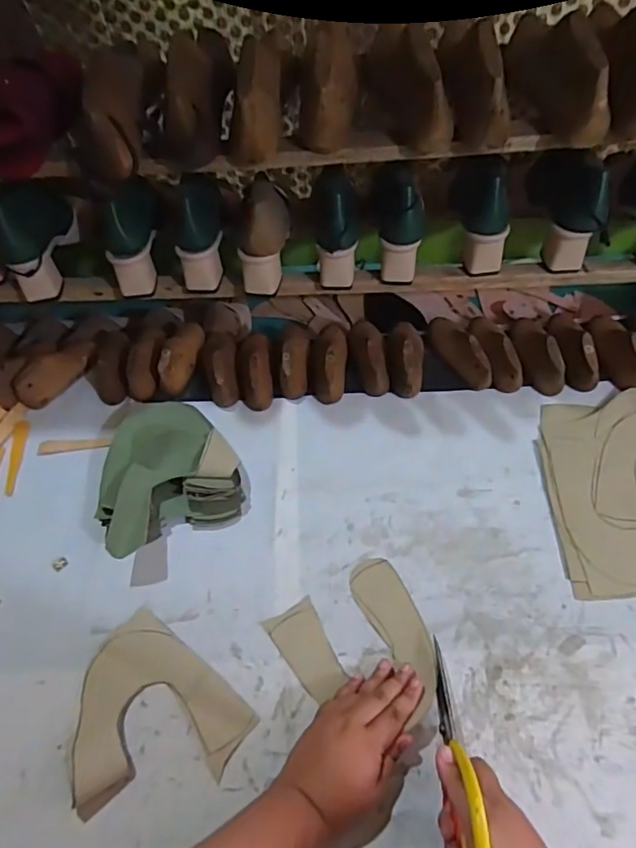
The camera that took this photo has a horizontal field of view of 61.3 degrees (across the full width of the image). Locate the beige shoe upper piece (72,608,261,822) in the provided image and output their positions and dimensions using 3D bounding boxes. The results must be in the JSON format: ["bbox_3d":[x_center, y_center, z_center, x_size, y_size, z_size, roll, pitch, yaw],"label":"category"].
[{"bbox_3d":[-0.176,0.293,0.527,0.179,0.031,0.155,31,63,24],"label":"beige shoe upper piece"}]

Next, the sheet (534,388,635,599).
[{"bbox_3d":[0.388,0.072,0.650,0.214,0.018,0.261,-1,54,4],"label":"sheet"}]

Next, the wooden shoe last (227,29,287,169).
[{"bbox_3d":[-0.066,-0.365,0.578,0.057,0.075,0.183,6,76,10],"label":"wooden shoe last"}]

